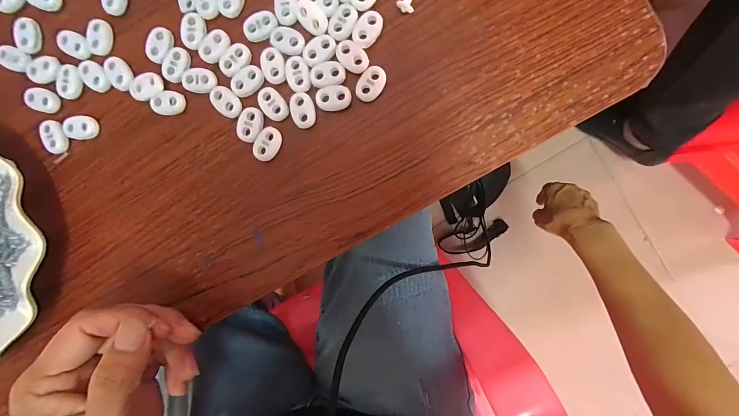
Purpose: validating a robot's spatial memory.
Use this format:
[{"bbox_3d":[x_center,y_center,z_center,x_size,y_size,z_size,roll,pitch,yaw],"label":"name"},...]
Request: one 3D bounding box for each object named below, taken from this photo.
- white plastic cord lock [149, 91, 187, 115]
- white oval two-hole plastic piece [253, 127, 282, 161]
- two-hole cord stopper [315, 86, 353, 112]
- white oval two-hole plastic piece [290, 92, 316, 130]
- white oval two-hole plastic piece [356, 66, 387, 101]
[{"bbox_3d":[-0.134,-0.069,0.211,0.021,0.004,0.015,1,94,3],"label":"white plastic cord lock"},{"bbox_3d":[-0.067,-0.042,0.209,0.015,0.005,0.022,29,95,1],"label":"white oval two-hole plastic piece"},{"bbox_3d":[-0.023,-0.070,0.203,0.022,0.004,0.015,-8,93,4],"label":"two-hole cord stopper"},{"bbox_3d":[-0.043,-0.063,0.207,0.015,0.004,0.023,-18,93,4],"label":"white oval two-hole plastic piece"},{"bbox_3d":[0.001,-0.079,0.203,0.015,0.004,0.023,38,95,0],"label":"white oval two-hole plastic piece"}]

